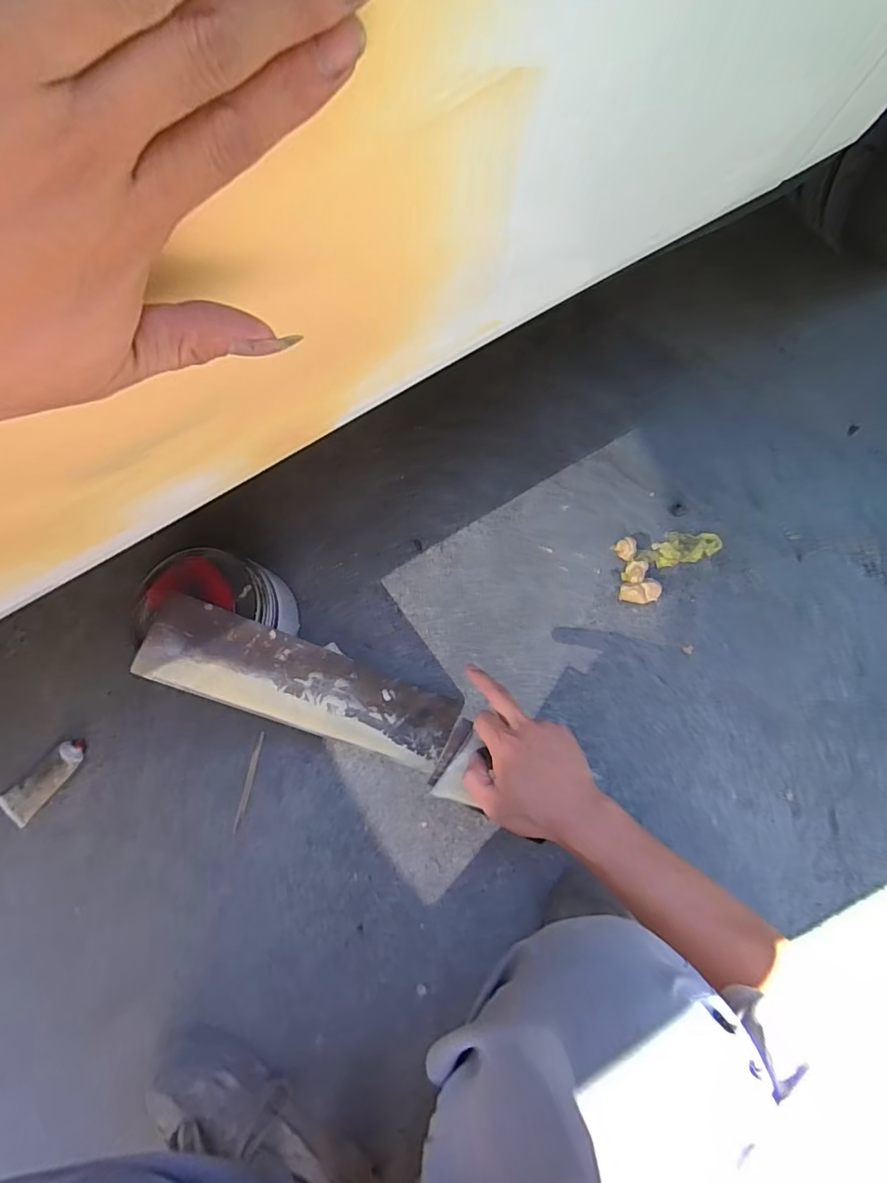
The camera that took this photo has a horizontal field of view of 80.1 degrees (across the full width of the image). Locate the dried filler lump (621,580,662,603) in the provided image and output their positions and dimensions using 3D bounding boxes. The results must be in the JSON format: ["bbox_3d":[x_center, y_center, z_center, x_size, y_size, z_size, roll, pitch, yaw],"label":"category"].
[{"bbox_3d":[0.228,0.002,0.611,0.042,0.023,0.025,-13,81,-1],"label":"dried filler lump"}]

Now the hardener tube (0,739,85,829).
[{"bbox_3d":[-0.465,0.222,0.617,0.109,0.021,0.043,-43,82,-6],"label":"hardener tube"}]

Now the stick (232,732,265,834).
[{"bbox_3d":[-0.226,0.221,0.615,0.009,0.007,0.110,10,81,3],"label":"stick"}]

